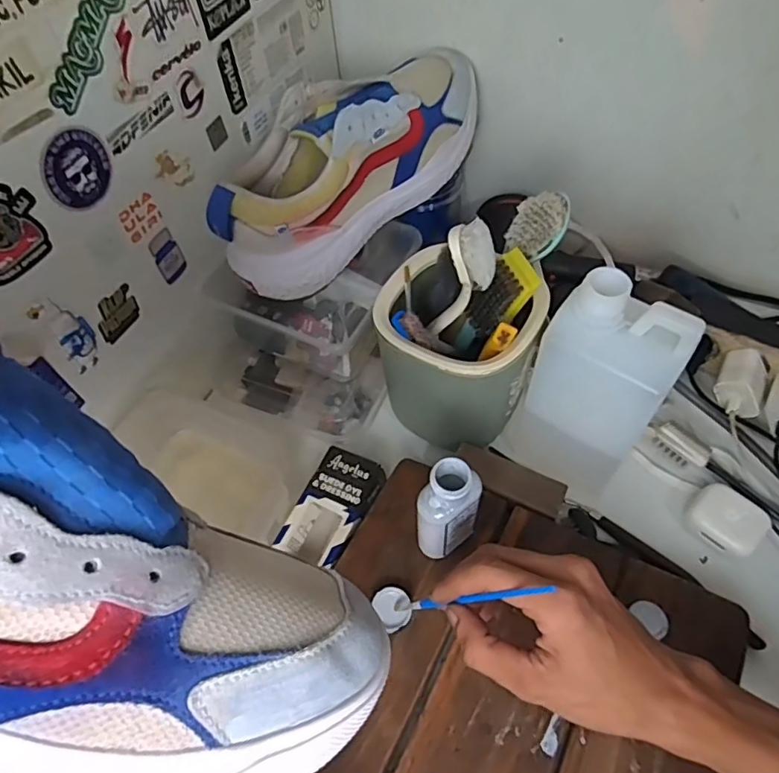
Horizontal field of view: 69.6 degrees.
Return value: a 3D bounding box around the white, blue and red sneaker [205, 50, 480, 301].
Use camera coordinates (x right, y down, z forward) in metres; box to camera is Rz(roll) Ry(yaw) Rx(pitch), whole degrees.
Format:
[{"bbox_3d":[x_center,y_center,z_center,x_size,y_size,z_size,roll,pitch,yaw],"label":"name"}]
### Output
[{"bbox_3d":[-0.025,-0.202,0.498,0.293,0.097,0.100,-38,62,-20],"label":"white, blue and red sneaker"}]

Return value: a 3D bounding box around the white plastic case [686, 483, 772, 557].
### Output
[{"bbox_3d":[0.275,0.112,0.461,0.045,0.030,0.053,-40,63,-20],"label":"white plastic case"}]

